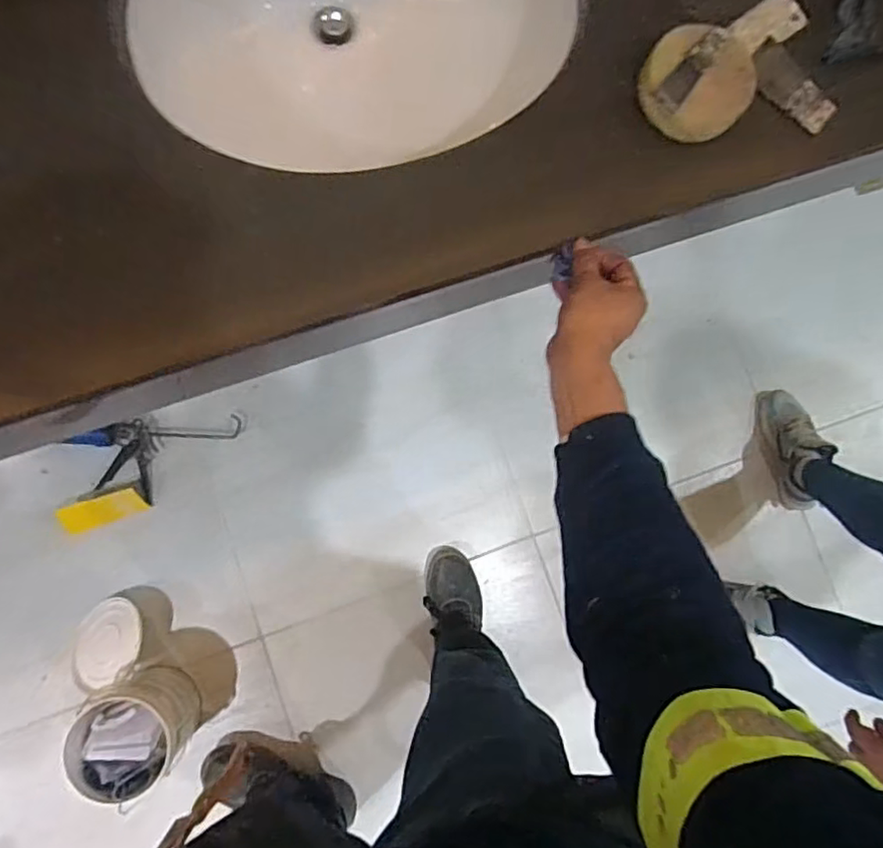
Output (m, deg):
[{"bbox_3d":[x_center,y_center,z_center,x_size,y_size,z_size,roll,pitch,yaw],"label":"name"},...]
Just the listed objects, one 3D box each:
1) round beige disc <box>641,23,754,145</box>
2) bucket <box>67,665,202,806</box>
[{"bbox_3d":[0.238,-0.320,0.587,0.101,0.029,0.097,1,84,-5],"label":"round beige disc"},{"bbox_3d":[-0.565,0.564,1.171,0.178,0.208,0.178,0,85,-6],"label":"bucket"}]

